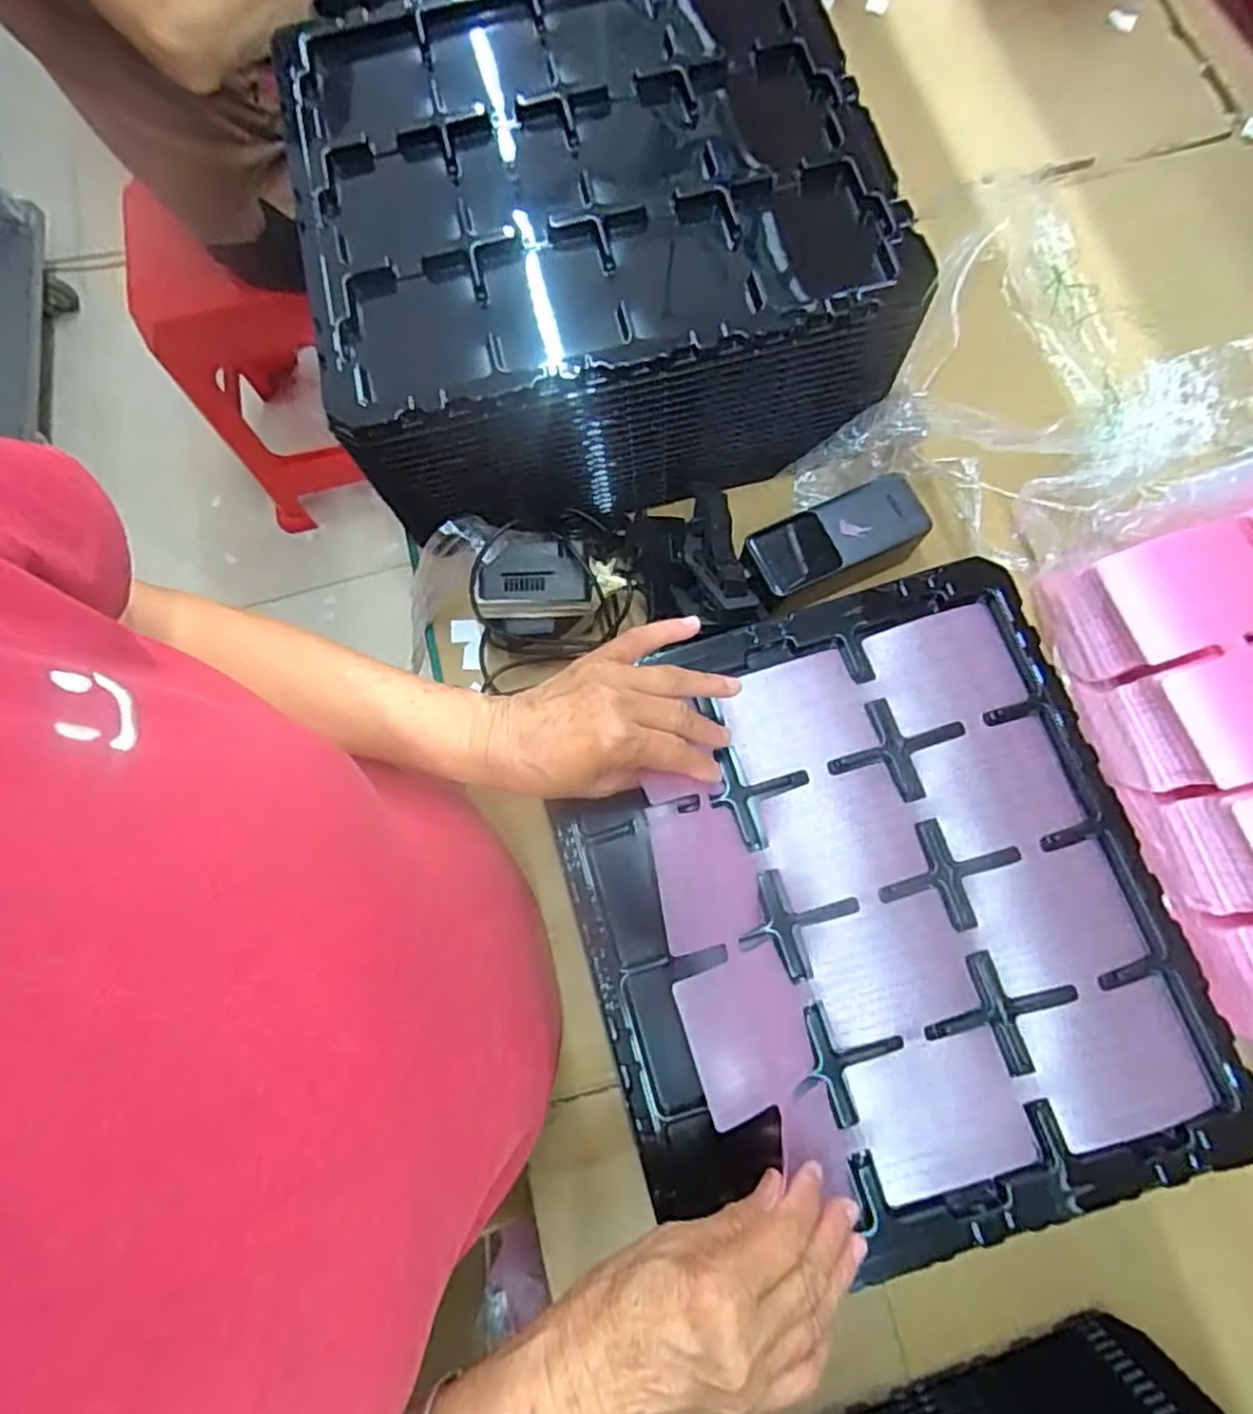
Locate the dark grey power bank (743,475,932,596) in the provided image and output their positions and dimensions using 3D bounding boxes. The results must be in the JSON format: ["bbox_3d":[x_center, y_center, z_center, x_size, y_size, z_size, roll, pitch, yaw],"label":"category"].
[{"bbox_3d":[0.153,-0.123,0.495,0.130,0.017,0.052,-23,76,-1],"label":"dark grey power bank"}]

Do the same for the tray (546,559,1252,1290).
[{"bbox_3d":[0.139,0.117,0.417,0.324,0.034,0.359,-17,73,-3],"label":"tray"}]

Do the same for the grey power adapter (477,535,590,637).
[{"bbox_3d":[-0.065,-0.085,0.486,0.080,0.036,0.055,-11,76,2],"label":"grey power adapter"}]

